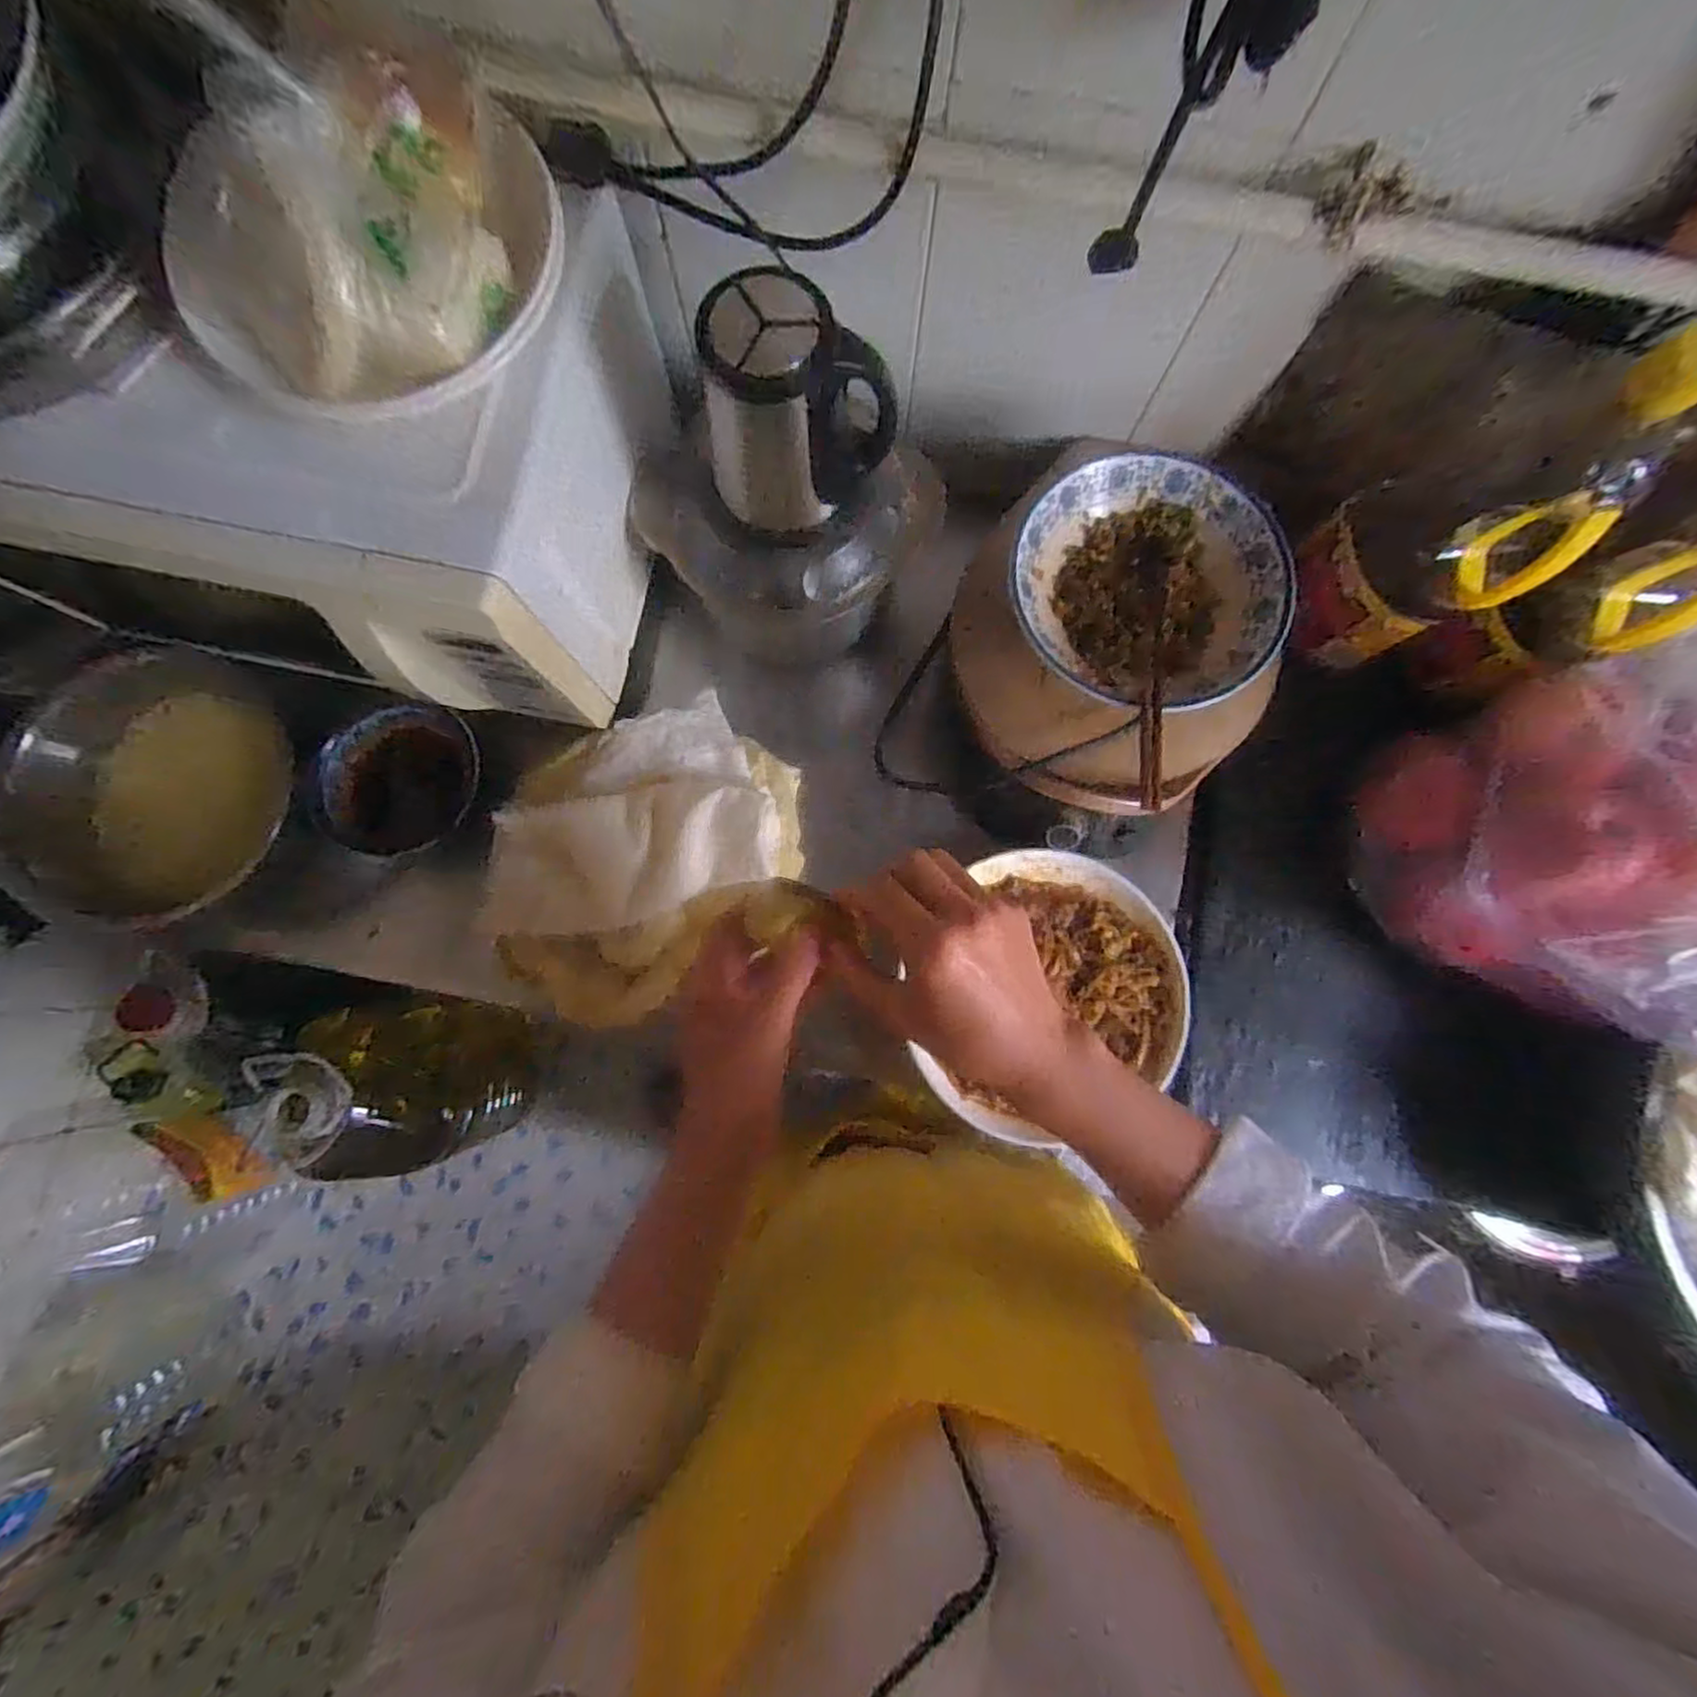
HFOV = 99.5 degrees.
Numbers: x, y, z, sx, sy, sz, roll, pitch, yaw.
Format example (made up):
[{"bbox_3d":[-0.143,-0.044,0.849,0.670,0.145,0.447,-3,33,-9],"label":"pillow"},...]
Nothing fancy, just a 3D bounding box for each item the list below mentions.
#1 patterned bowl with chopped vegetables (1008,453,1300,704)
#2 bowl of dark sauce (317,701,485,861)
[{"bbox_3d":[0.232,-0.206,0.569,0.198,0.046,0.203,0,80,-1],"label":"patterned bowl with chopped vegetables"},{"bbox_3d":[-0.410,-0.063,0.680,0.144,0.055,0.138,0,80,-1],"label":"bowl of dark sauce"}]

